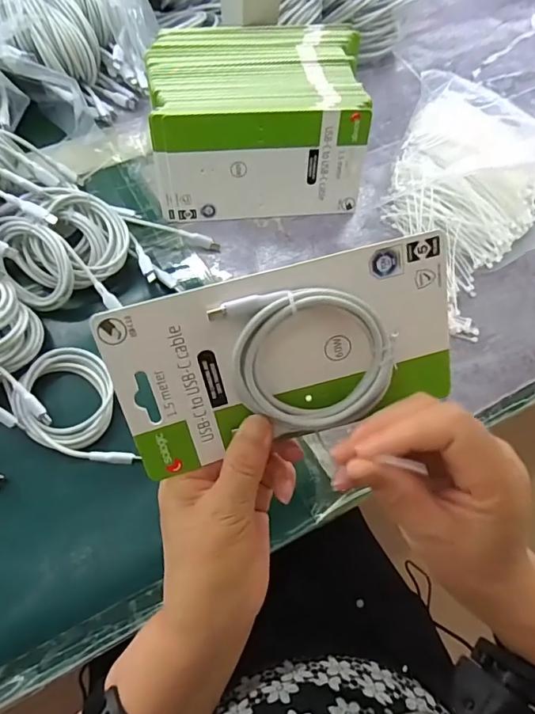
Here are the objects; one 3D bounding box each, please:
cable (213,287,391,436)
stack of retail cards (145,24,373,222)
[{"bbox_3d":[0.022,0.000,0.245,0.079,0.010,0.082,-18,112,4],"label":"cable"},{"bbox_3d":[-0.010,-0.221,0.455,0.186,0.097,0.136,-5,67,-5],"label":"stack of retail cards"}]

